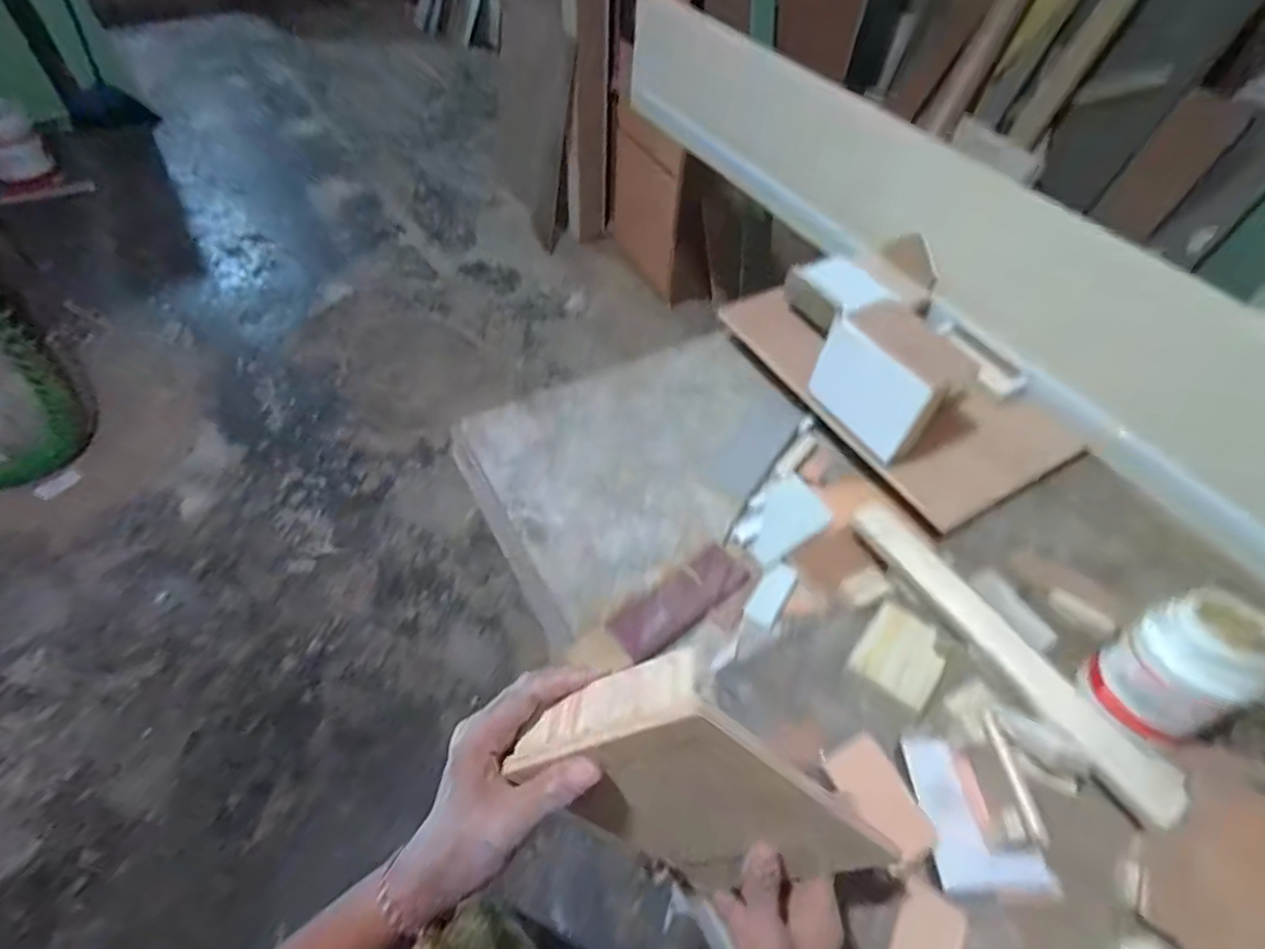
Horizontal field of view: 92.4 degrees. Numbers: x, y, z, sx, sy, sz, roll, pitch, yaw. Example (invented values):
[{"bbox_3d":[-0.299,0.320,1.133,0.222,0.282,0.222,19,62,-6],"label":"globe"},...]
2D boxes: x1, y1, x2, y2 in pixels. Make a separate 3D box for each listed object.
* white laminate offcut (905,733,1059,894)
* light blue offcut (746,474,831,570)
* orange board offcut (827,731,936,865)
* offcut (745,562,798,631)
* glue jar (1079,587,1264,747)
[{"bbox_3d":[0.260,0.255,0.459,0.081,0.006,0.102,-5,63,7],"label":"white laminate offcut"},{"bbox_3d":[0.165,0.053,0.679,0.110,0.012,0.066,-31,64,-22],"label":"light blue offcut"},{"bbox_3d":[0.185,0.242,0.453,0.043,0.004,0.083,-33,50,1],"label":"orange board offcut"},{"bbox_3d":[0.145,0.123,0.630,0.029,0.009,0.073,30,56,18],"label":"offcut"},{"bbox_3d":[0.426,0.153,0.478,0.079,0.132,0.074,2,52,-3],"label":"glue jar"}]

